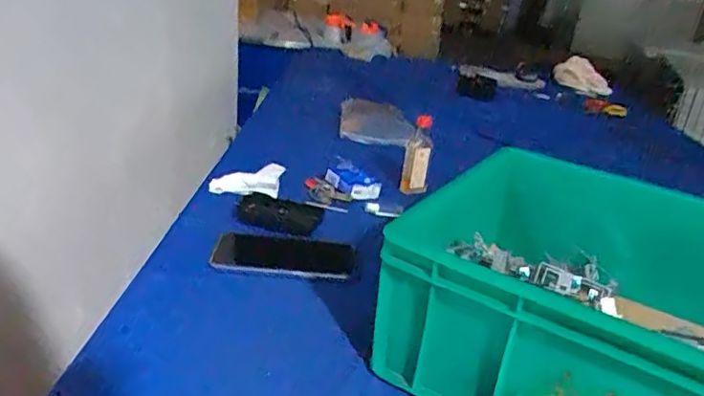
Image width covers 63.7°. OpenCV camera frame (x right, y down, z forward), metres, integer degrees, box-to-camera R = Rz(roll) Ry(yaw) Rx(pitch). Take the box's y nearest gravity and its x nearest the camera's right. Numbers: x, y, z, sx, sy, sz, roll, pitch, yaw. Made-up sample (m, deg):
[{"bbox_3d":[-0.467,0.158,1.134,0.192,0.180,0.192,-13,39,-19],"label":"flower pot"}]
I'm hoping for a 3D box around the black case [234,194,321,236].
[{"bbox_3d":[-0.099,0.023,0.766,0.131,0.030,0.045,16,27,21],"label":"black case"}]

